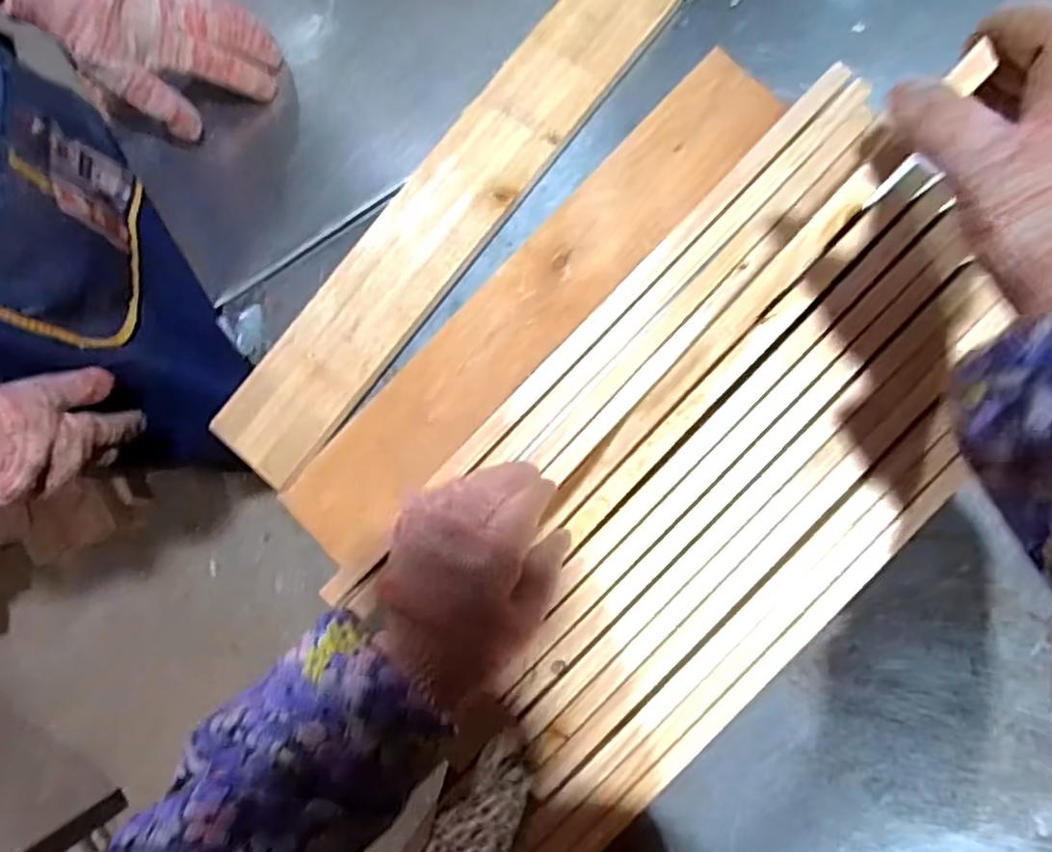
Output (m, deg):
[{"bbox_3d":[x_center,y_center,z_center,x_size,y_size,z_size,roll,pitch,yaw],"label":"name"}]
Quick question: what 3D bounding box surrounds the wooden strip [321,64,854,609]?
[{"bbox_3d":[0.039,-0.056,0.451,0.024,0.018,0.475,45,91,3],"label":"wooden strip"}]

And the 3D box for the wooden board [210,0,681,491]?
[{"bbox_3d":[-0.062,-0.167,0.521,0.080,0.008,0.485,39,89,3],"label":"wooden board"}]

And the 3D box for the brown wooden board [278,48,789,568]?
[{"bbox_3d":[-0.002,-0.093,0.518,0.081,0.018,0.476,43,90,3],"label":"brown wooden board"}]

